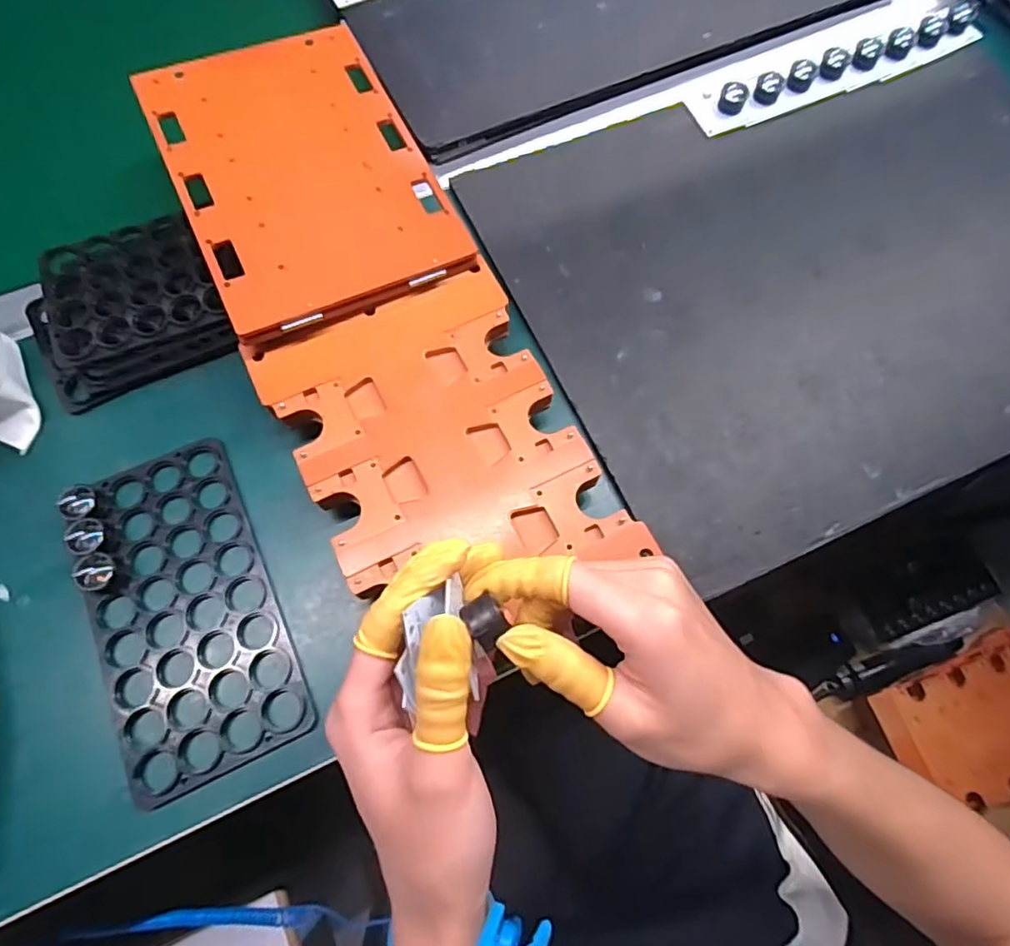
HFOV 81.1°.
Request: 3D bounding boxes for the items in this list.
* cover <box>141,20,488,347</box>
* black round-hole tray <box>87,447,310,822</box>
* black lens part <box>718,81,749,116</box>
[{"bbox_3d":[-0.139,-0.207,0.407,0.157,0.025,0.230,-25,74,-8],"label":"cover"},{"bbox_3d":[-0.191,0.078,0.351,0.099,0.013,0.197,-24,74,-8],"label":"black round-hole tray"},{"bbox_3d":[0.187,-0.306,0.483,0.022,0.018,0.025,22,73,6],"label":"black lens part"}]

